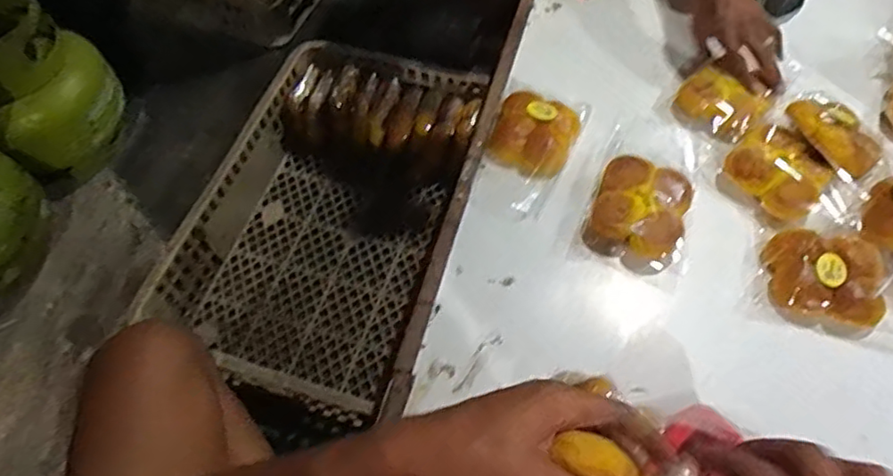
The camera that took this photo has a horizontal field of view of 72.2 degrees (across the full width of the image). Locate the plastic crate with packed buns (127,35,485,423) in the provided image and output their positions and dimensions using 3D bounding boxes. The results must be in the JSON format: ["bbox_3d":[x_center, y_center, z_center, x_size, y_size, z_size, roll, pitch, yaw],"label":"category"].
[{"bbox_3d":[-0.193,-0.048,1.020,0.354,0.141,0.602,13,61,9],"label":"plastic crate with packed buns"}]

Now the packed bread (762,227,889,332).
[{"bbox_3d":[0.430,0.037,0.689,0.120,0.037,0.111,10,61,7],"label":"packed bread"}]

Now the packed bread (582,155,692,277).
[{"bbox_3d":[0.233,-0.030,0.738,0.107,0.038,0.132,20,63,12],"label":"packed bread"}]

